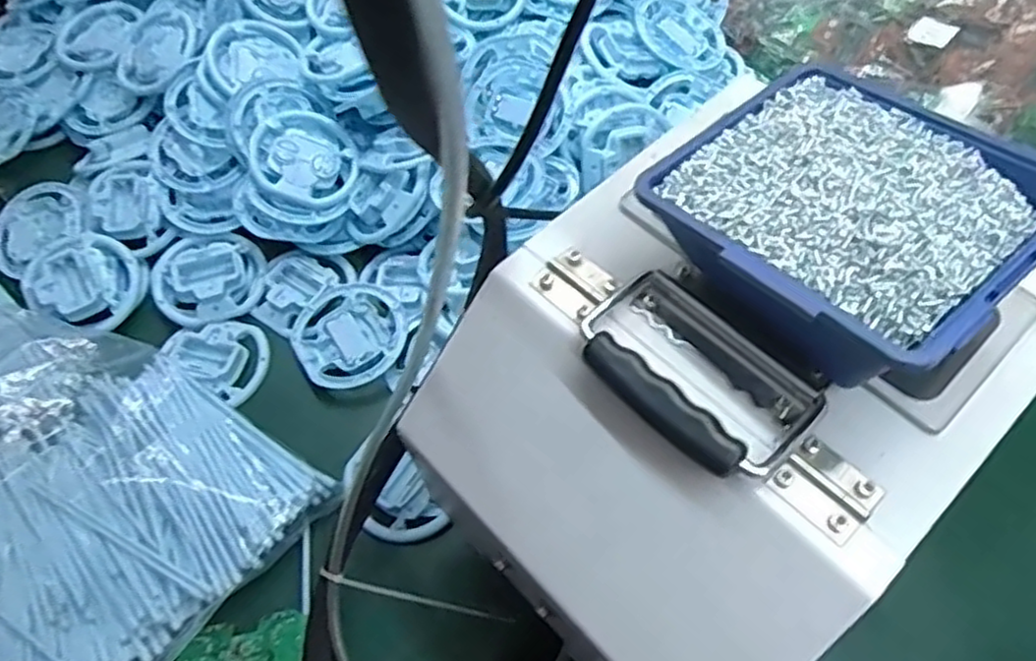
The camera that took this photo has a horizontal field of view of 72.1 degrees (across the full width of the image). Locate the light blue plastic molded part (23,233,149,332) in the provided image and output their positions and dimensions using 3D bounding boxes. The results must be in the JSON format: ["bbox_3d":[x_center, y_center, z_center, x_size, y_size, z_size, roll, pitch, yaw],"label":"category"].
[{"bbox_3d":[-0.415,-0.049,0.683,0.092,0.046,0.093,-2,59,3],"label":"light blue plastic molded part"}]

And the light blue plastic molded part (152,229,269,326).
[{"bbox_3d":[-0.301,-0.055,0.689,0.113,0.027,0.101,39,69,23],"label":"light blue plastic molded part"}]

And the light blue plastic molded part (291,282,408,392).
[{"bbox_3d":[-0.151,0.004,0.647,0.098,0.013,0.109,-30,62,-13],"label":"light blue plastic molded part"}]

